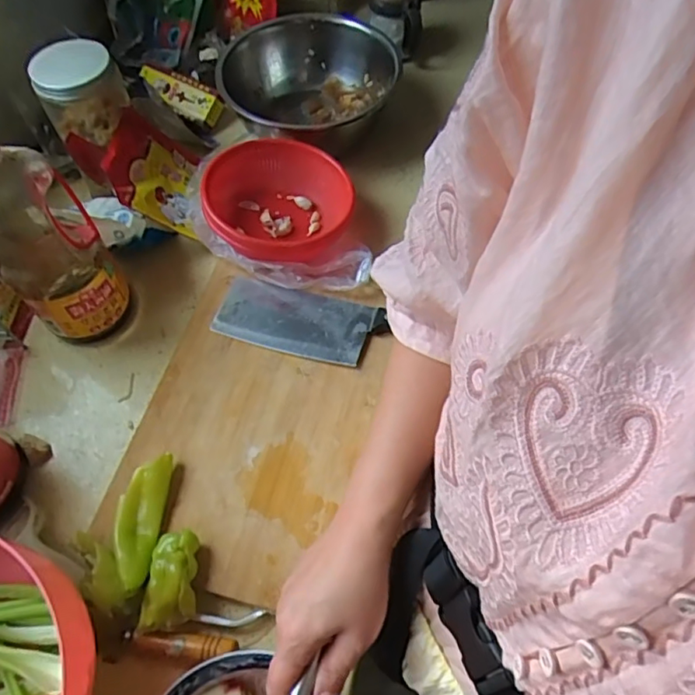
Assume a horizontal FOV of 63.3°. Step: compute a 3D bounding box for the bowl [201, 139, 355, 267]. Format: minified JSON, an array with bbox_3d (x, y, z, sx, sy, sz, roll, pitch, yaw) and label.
[{"bbox_3d":[-0.079,-0.164,0.669,0.157,0.098,0.151,-1,59,1],"label":"bowl"}]

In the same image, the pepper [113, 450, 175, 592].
[{"bbox_3d":[-0.187,0.156,0.511,0.034,0.032,0.114,2,59,3],"label":"pepper"}]

